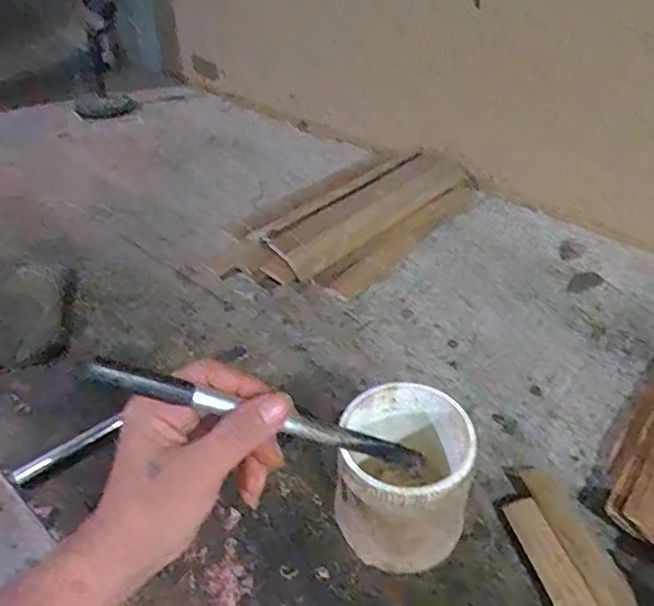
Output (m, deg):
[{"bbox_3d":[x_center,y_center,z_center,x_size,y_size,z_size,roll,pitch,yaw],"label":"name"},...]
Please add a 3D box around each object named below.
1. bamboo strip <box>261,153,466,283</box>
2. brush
[{"bbox_3d":[0.070,-0.136,0.807,0.343,0.012,0.079,-33,72,-31],"label":"bamboo strip"},{"bbox_3d":[-0.030,0.067,0.322,0.203,0.014,0.017,20,36,-20],"label":"brush"}]

